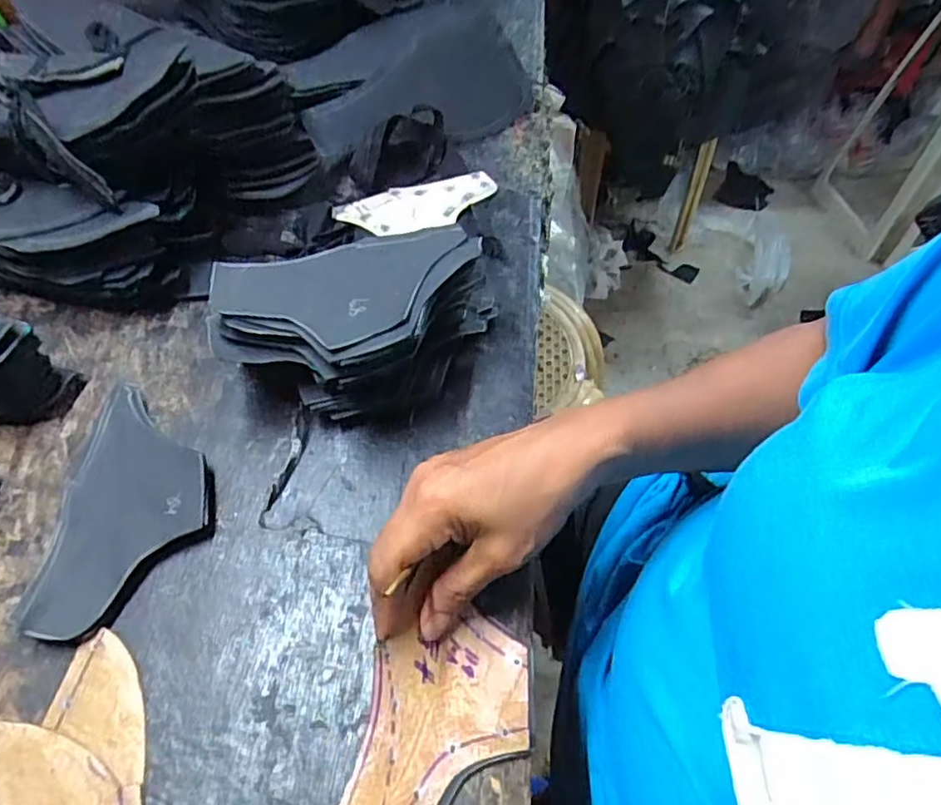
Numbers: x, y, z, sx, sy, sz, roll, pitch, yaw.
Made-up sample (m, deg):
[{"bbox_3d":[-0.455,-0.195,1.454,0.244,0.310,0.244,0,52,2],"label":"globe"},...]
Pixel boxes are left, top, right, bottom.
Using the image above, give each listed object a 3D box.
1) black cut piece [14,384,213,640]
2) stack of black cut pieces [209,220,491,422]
[{"bbox_3d":[-0.192,0.059,0.360,0.083,0.016,0.147,0,56,2],"label":"black cut piece"},{"bbox_3d":[-0.063,-0.045,0.391,0.177,0.078,0.100,-15,56,-9],"label":"stack of black cut pieces"}]

